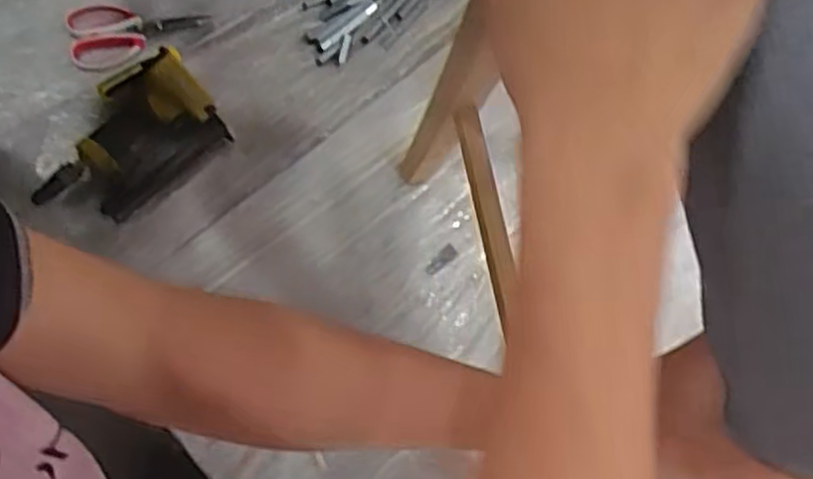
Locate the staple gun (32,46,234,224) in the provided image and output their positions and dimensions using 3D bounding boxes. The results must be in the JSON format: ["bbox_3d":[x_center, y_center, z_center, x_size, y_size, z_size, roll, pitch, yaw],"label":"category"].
[{"bbox_3d":[-0.344,-0.120,0.960,0.222,0.056,0.151,-32,75,-19],"label":"staple gun"}]

